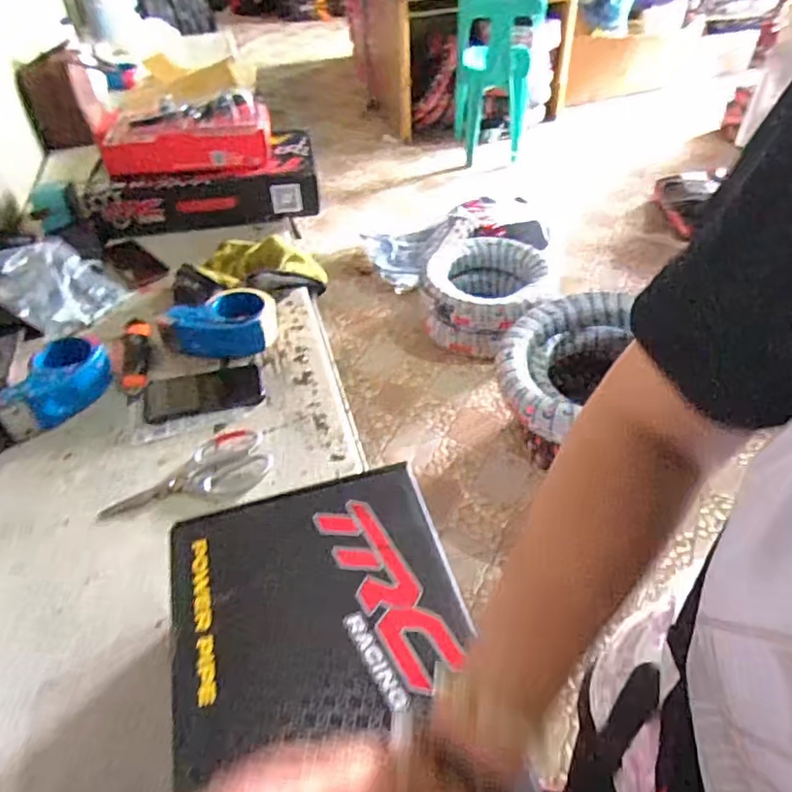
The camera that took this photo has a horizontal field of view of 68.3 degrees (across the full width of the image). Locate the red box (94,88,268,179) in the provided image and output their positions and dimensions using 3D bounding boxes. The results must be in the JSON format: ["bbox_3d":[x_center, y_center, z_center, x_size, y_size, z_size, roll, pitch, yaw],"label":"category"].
[{"bbox_3d":[-0.412,-0.501,1.150,0.314,0.131,0.093,-7,44,-3],"label":"red box"}]

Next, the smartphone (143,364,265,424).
[{"bbox_3d":[-0.270,-0.009,0.817,0.160,0.017,0.086,-10,44,-7],"label":"smartphone"}]

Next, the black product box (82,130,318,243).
[{"bbox_3d":[-0.383,-0.421,1.182,0.433,0.104,0.167,-11,45,-8],"label":"black product box"}]

